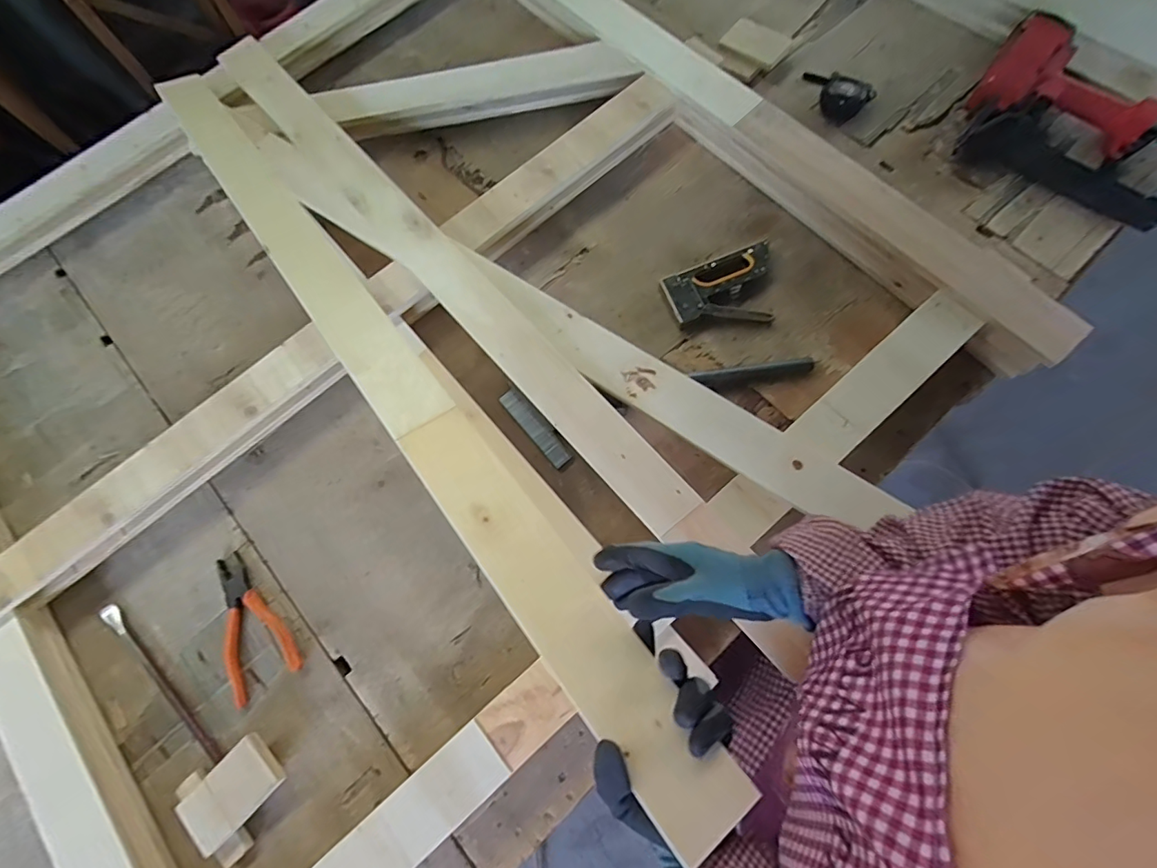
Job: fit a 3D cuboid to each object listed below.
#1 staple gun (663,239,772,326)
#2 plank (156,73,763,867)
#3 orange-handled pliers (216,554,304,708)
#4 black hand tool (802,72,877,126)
[{"bbox_3d":[0.223,-0.214,0.764,0.173,0.028,0.120,-19,73,-3],"label":"staple gun"},{"bbox_3d":[-0.247,-0.120,0.575,0.073,0.022,1.130,-38,67,-9],"label":"plank"},{"bbox_3d":[-0.443,0.249,0.677,0.093,0.011,0.184,-31,74,-6],"label":"orange-handled pliers"},{"bbox_3d":[0.431,-0.580,0.853,0.080,0.047,0.120,-29,75,-5],"label":"black hand tool"}]

